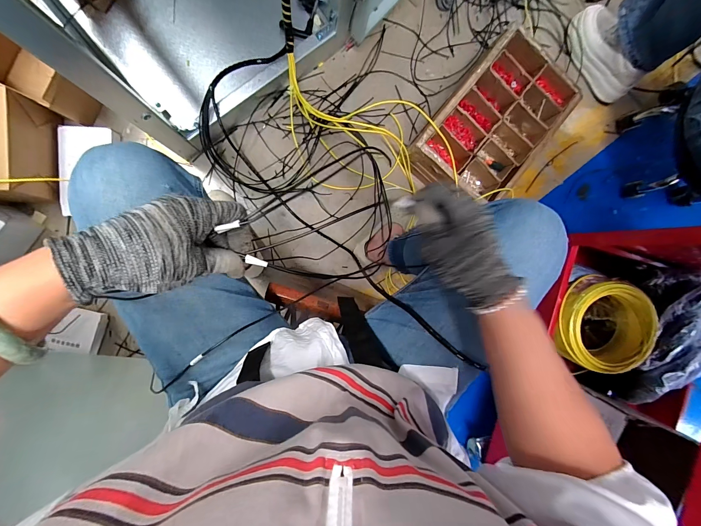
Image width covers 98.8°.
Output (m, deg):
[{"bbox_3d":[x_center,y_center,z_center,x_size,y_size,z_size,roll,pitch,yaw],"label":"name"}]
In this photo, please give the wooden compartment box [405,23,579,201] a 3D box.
[{"bbox_3d":[0.350,-0.339,0.742,0.243,0.078,0.384,40,87,-8],"label":"wooden compartment box"}]

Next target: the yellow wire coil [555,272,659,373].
[{"bbox_3d":[0.550,0.134,0.651,0.192,0.064,0.192,0,93,-8],"label":"yellow wire coil"}]

